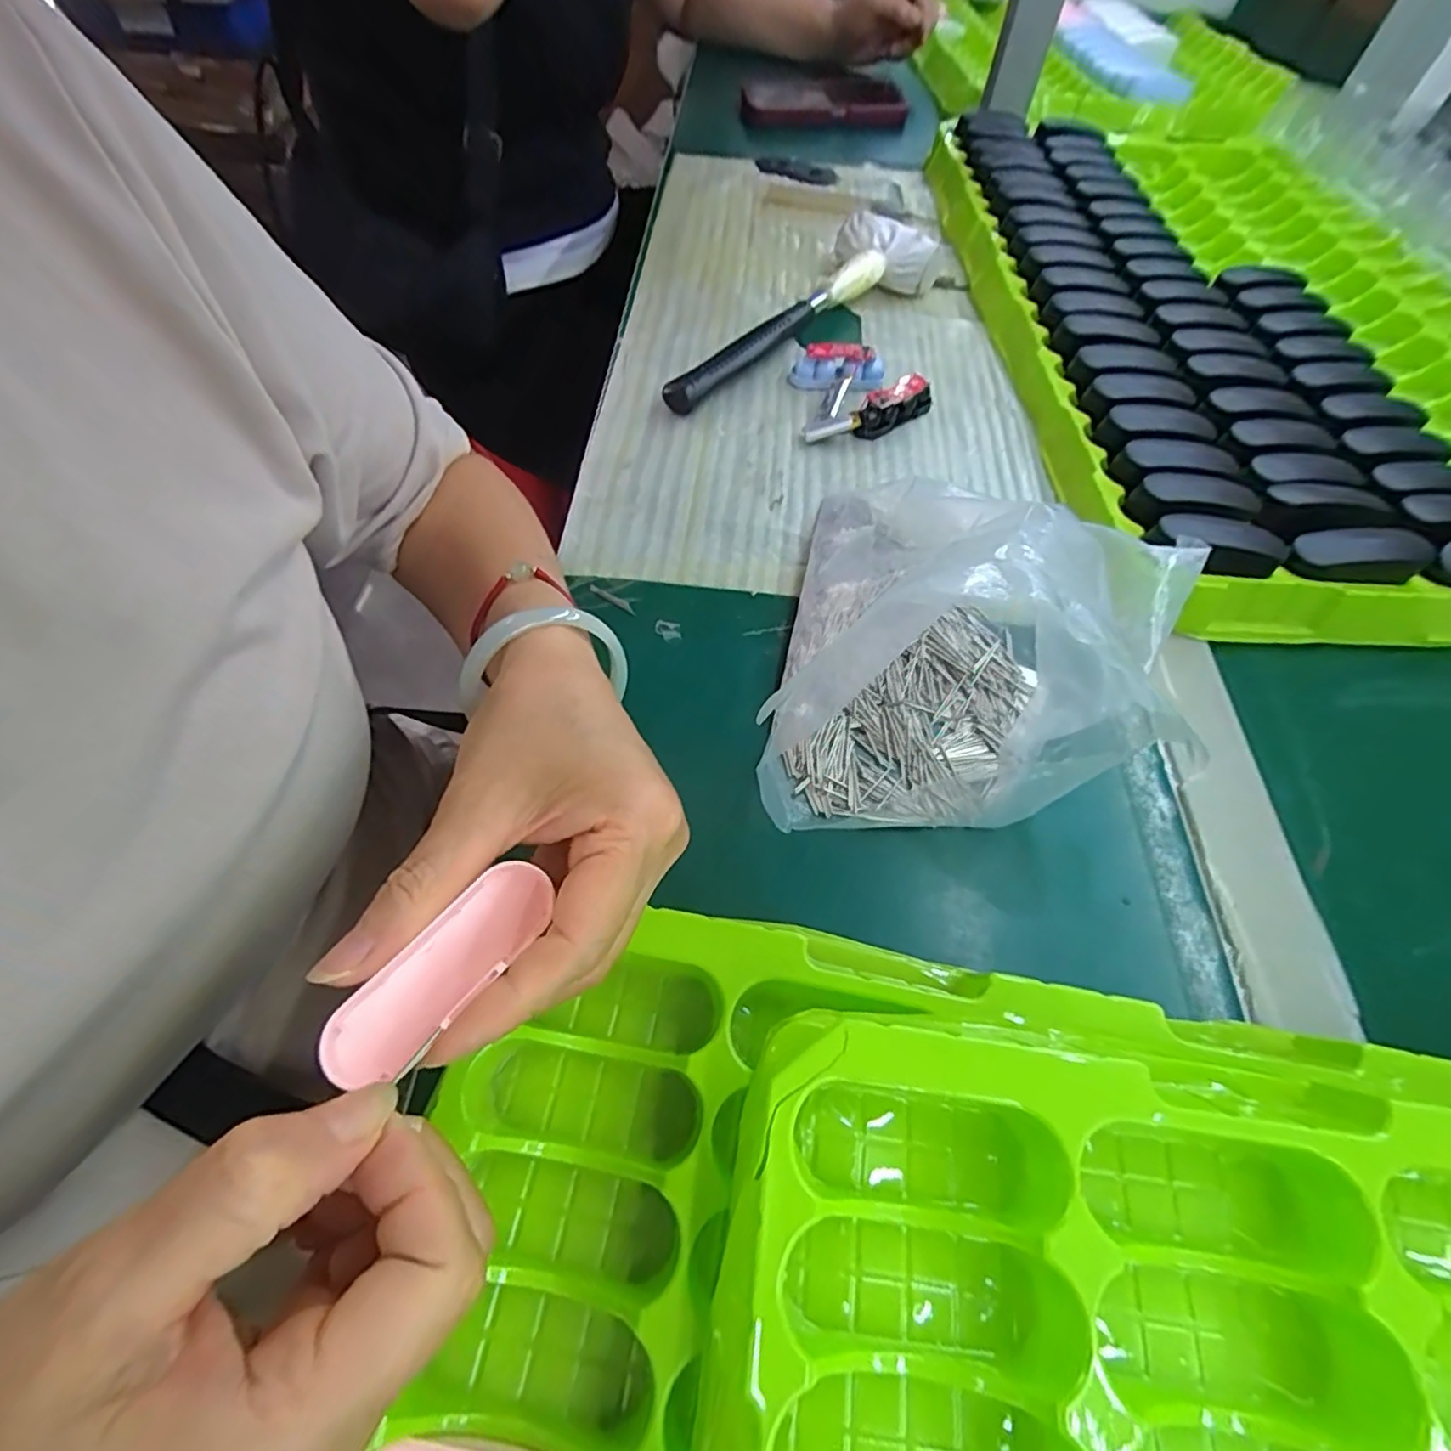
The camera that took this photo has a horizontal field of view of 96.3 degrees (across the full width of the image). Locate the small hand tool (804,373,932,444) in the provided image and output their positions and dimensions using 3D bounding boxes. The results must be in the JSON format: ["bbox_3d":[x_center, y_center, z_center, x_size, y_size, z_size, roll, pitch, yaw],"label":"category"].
[{"bbox_3d":[0.094,-0.195,0.403,0.089,0.022,0.019,-24,62,-16],"label":"small hand tool"}]

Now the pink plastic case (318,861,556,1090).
[{"bbox_3d":[-0.074,0.066,0.176,0.024,0.025,0.065,36,69,20],"label":"pink plastic case"}]

